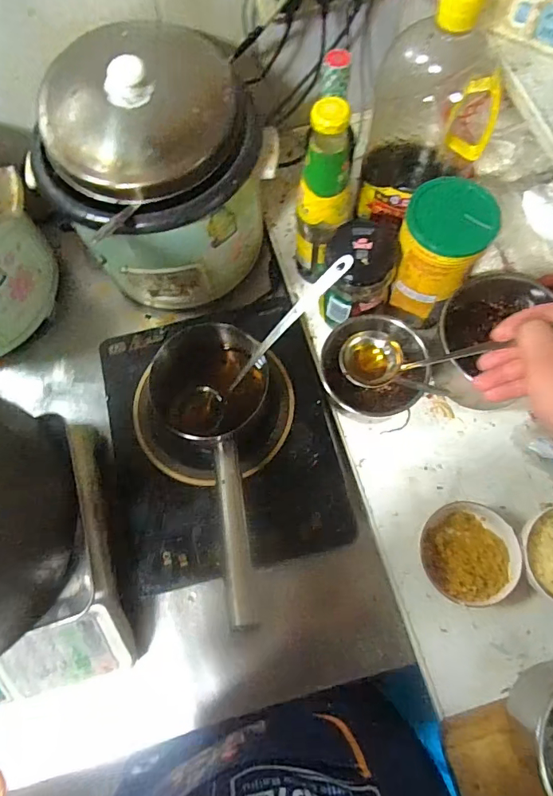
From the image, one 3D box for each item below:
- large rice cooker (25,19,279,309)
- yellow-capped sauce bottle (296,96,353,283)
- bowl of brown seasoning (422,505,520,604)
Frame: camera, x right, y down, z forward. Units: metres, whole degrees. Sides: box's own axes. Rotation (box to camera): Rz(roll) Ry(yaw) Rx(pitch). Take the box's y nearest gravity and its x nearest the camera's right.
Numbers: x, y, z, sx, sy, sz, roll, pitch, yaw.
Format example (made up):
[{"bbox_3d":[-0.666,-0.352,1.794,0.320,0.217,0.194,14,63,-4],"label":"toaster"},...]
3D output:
[{"bbox_3d":[-0.146,-0.280,0.608,0.225,0.250,0.242,-1,72,2],"label":"large rice cooker"},{"bbox_3d":[0.055,-0.230,0.558,0.054,0.248,0.051,-1,72,2],"label":"yellow-capped sauce bottle"},{"bbox_3d":[0.225,0.183,0.556,0.103,0.059,0.110,-1,72,2],"label":"bowl of brown seasoning"}]

